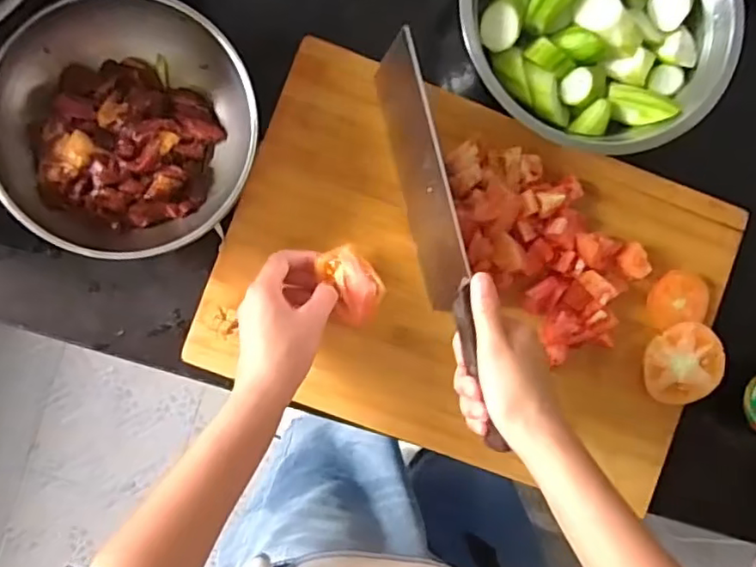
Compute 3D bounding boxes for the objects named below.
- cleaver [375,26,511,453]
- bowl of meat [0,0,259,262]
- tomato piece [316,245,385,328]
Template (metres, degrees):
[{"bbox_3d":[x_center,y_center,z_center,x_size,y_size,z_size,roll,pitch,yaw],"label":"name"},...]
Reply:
[{"bbox_3d":[0.046,-0.034,0.470,0.017,0.106,0.304,-14,90,-6],"label":"cleaver"},{"bbox_3d":[-0.196,-0.119,0.461,0.182,0.081,0.187,33,87,-5],"label":"bowl of meat"},{"bbox_3d":[-0.020,0.001,0.487,0.046,0.018,0.065,-24,92,-5],"label":"tomato piece"}]

